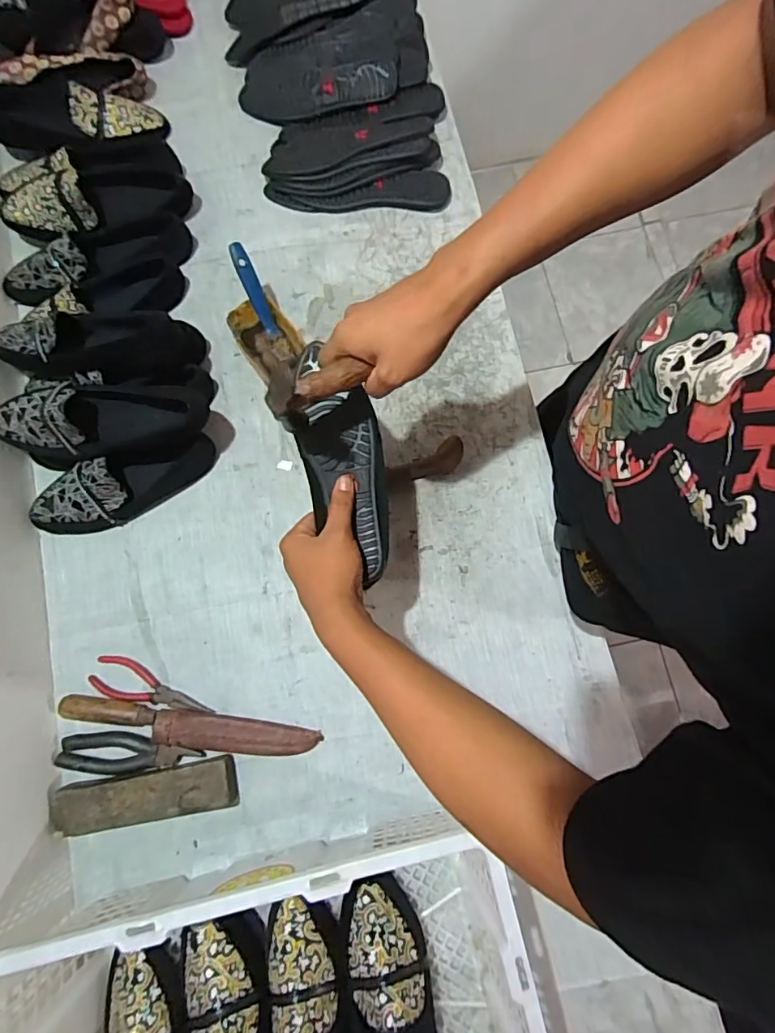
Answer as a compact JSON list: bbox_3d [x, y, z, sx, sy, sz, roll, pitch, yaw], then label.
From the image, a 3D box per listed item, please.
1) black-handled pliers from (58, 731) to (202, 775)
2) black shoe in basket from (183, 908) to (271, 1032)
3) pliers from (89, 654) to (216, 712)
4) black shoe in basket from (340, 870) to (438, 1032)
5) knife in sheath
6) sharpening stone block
[{"bbox_3d":[-0.307,0.280,0.615,0.164,0.011,0.043,0,79,0],"label":"black-handled pliers"},{"bbox_3d":[-0.157,0.544,0.533,0.092,0.120,0.217,-9,95,-2],"label":"black shoe in basket"},{"bbox_3d":[-0.289,0.213,0.633,0.152,0.009,0.048,21,80,4],"label":"pliers"},{"bbox_3d":[0.004,0.505,0.536,0.085,0.087,0.243,-7,79,-1],"label":"black shoe in basket"},{"bbox_3d":[-0.236,0.254,0.616,0.301,0.026,0.040,8,79,1],"label":"knife in sheath"},{"bbox_3d":[-0.279,0.321,0.590,0.204,0.036,0.055,-8,79,-2],"label":"sharpening stone block"}]

